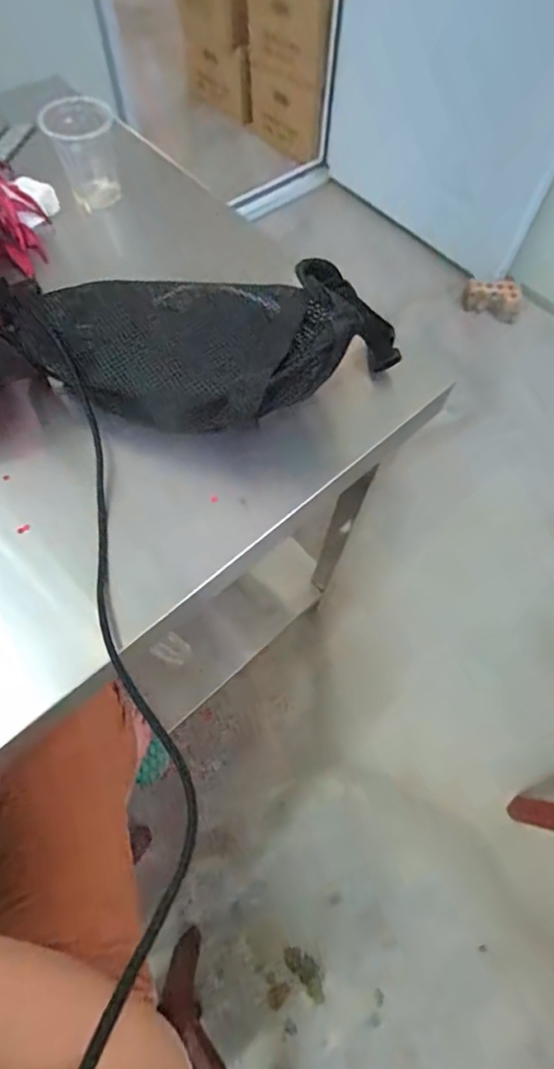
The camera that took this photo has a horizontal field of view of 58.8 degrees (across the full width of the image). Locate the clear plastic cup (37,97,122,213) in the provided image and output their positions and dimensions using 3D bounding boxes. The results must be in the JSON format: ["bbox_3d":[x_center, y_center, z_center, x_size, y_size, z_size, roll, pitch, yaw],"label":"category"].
[{"bbox_3d":[-0.209,-0.417,0.539,0.064,0.086,0.073,-27,68,-14],"label":"clear plastic cup"}]

